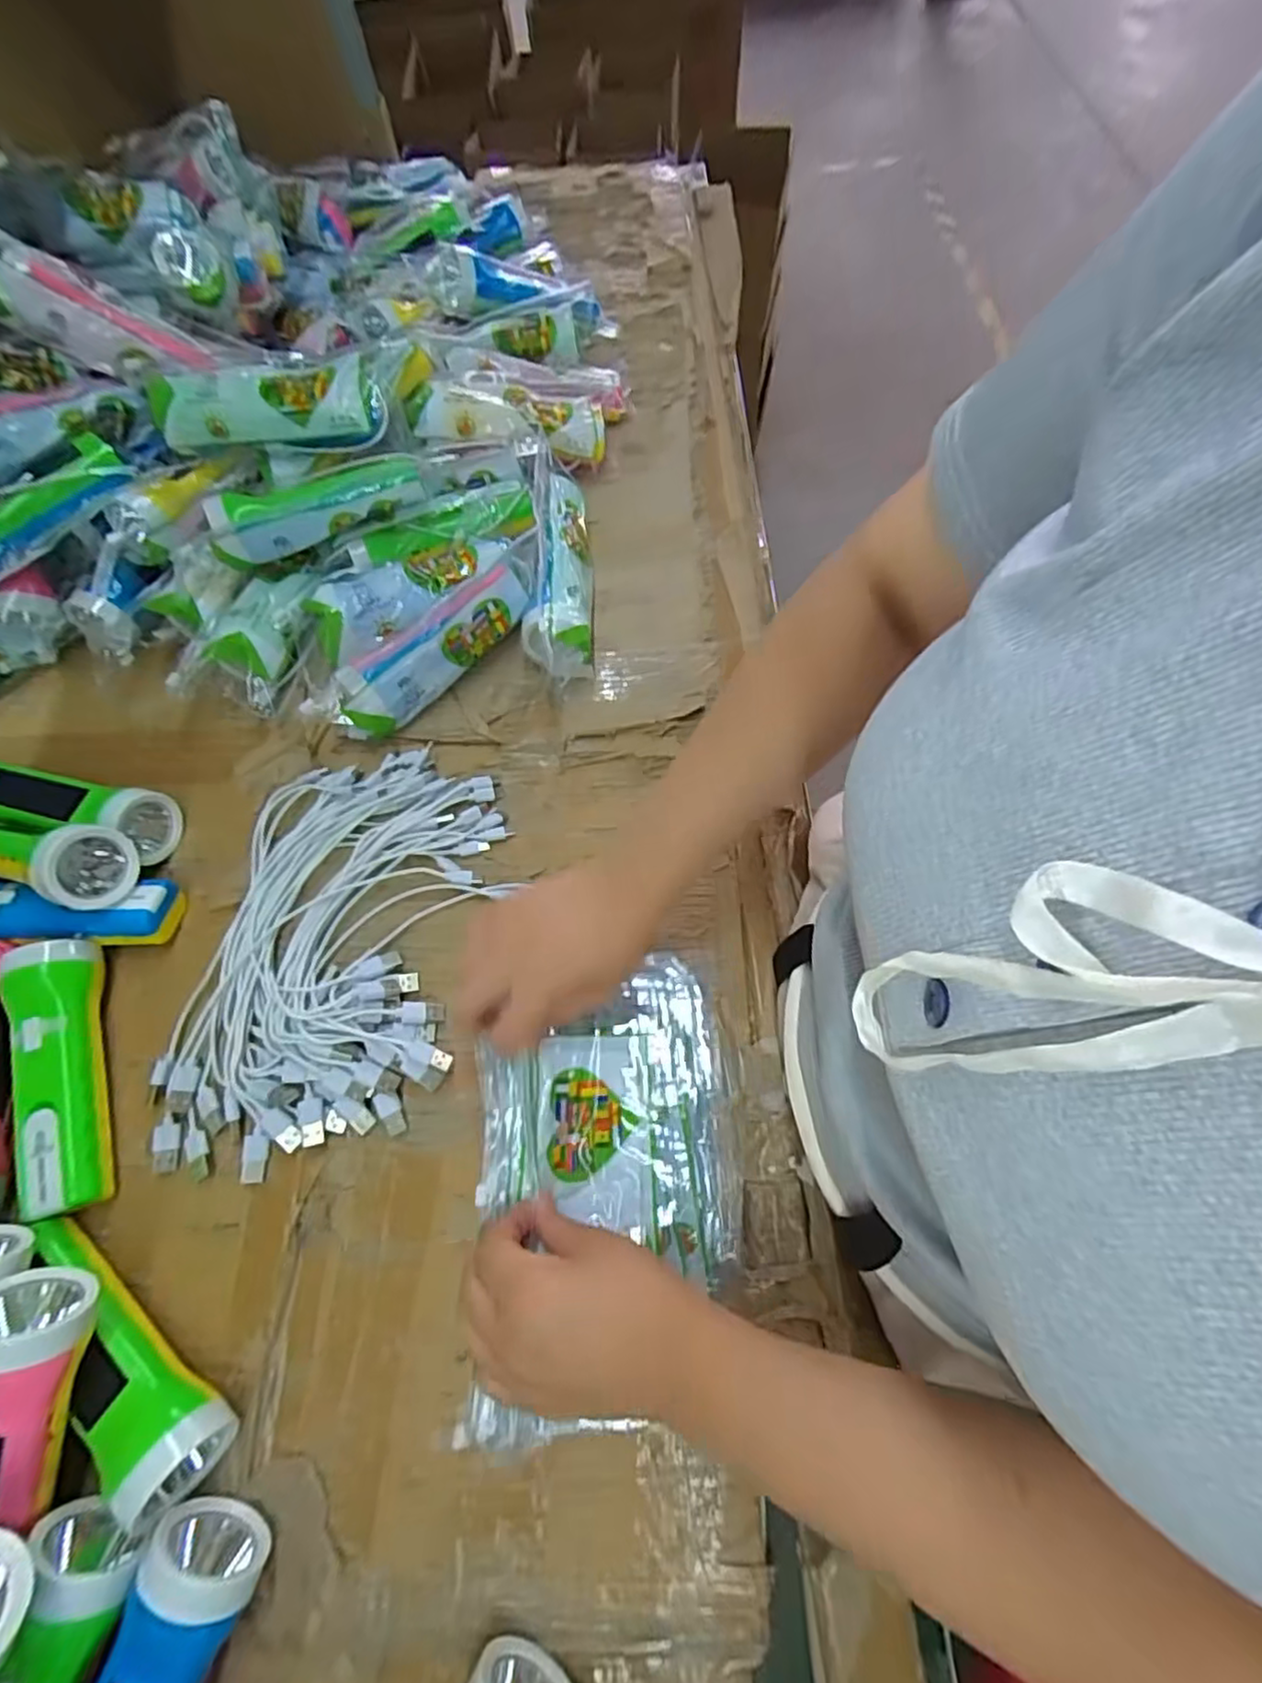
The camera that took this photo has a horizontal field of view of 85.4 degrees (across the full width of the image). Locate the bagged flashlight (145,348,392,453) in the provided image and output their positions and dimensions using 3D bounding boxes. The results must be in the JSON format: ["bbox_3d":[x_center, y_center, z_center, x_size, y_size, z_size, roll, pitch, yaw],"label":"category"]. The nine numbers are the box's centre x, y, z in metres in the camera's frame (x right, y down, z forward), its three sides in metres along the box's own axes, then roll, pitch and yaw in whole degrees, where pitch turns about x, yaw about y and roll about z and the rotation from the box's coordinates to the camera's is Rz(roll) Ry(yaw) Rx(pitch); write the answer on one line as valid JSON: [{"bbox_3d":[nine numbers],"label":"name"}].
[{"bbox_3d":[-0.297,-0.351,0.552,0.200,0.047,0.064,-1,64,3],"label":"bagged flashlight"}]

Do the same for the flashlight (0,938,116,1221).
[{"bbox_3d":[-0.351,0.140,0.419,0.043,0.044,0.162,-17,66,-4],"label":"flashlight"}]

